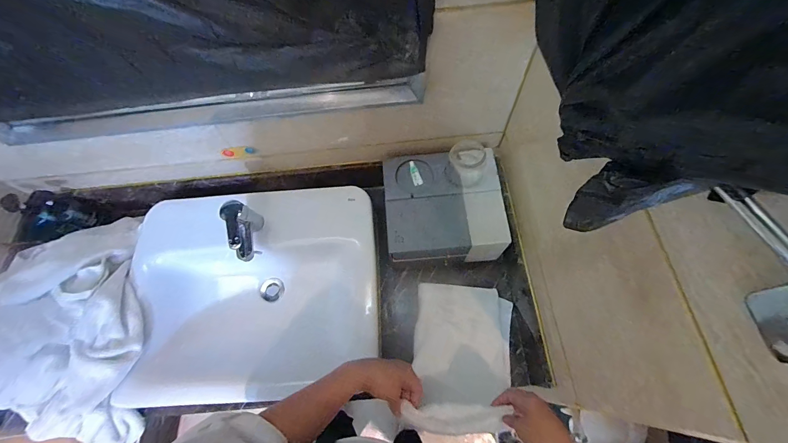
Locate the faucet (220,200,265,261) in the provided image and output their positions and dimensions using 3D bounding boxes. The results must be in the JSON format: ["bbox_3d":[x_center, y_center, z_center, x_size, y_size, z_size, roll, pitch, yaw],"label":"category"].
[{"bbox_3d":[-0.307,0.022,0.701,0.049,0.106,0.106,-19,67,-5],"label":"faucet"}]

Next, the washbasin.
[{"bbox_3d":[-0.303,0.152,0.758,0.529,0.174,0.438,-6,66,1],"label":"washbasin"}]

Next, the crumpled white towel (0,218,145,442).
[{"bbox_3d":[-0.702,0.234,0.721,0.325,0.151,0.495,-16,66,-3],"label":"crumpled white towel"}]

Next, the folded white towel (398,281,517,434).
[{"bbox_3d":[0.140,0.242,0.649,0.197,0.174,0.264,7,67,7],"label":"folded white towel"}]

